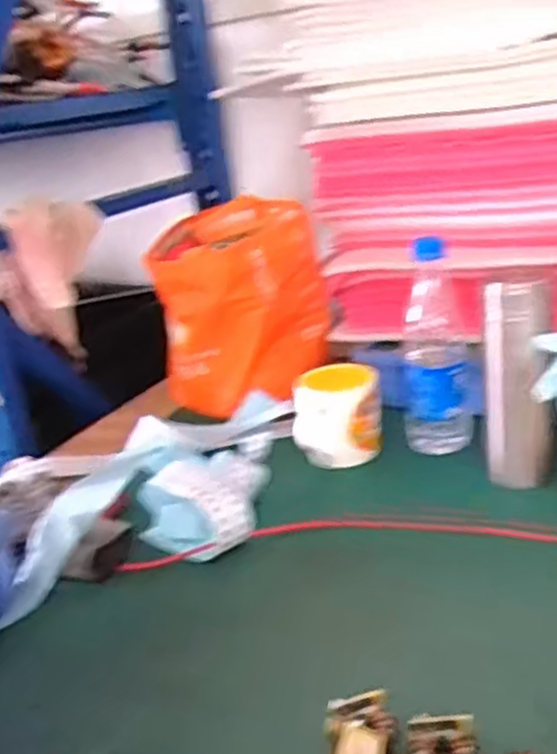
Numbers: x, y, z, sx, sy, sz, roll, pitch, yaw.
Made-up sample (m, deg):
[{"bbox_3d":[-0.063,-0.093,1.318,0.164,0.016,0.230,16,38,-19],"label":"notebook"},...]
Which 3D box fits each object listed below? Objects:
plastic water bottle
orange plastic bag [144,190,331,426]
[{"bbox_3d":[0.164,-0.023,0.796,0.066,0.234,0.057,-4,21,11],"label":"plastic water bottle"},{"bbox_3d":[-0.047,-0.081,1.005,0.226,0.252,0.179,-25,28,-26],"label":"orange plastic bag"}]

